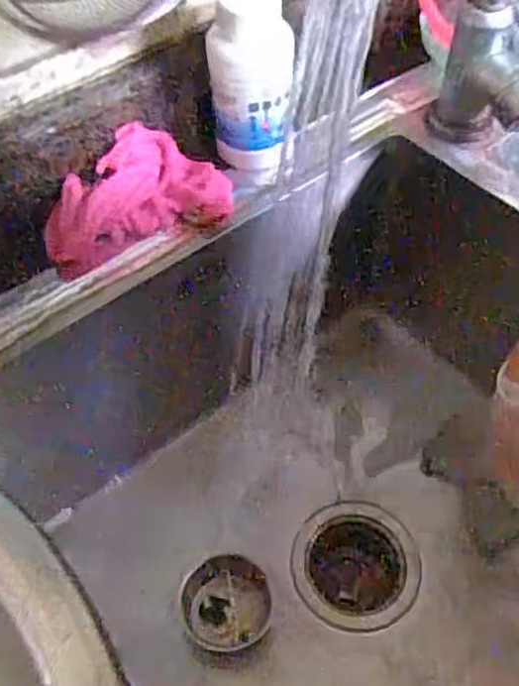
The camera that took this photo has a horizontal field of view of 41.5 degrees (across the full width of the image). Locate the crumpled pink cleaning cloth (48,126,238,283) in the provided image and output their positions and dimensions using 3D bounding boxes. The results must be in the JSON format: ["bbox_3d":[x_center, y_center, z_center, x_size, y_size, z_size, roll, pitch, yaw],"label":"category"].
[{"bbox_3d":[-0.090,-0.108,0.492,0.138,0.053,0.058,-27,58,-17],"label":"crumpled pink cleaning cloth"}]

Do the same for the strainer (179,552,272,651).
[{"bbox_3d":[-0.026,0.215,0.559,0.069,0.049,0.071,4,55,4],"label":"strainer"}]

